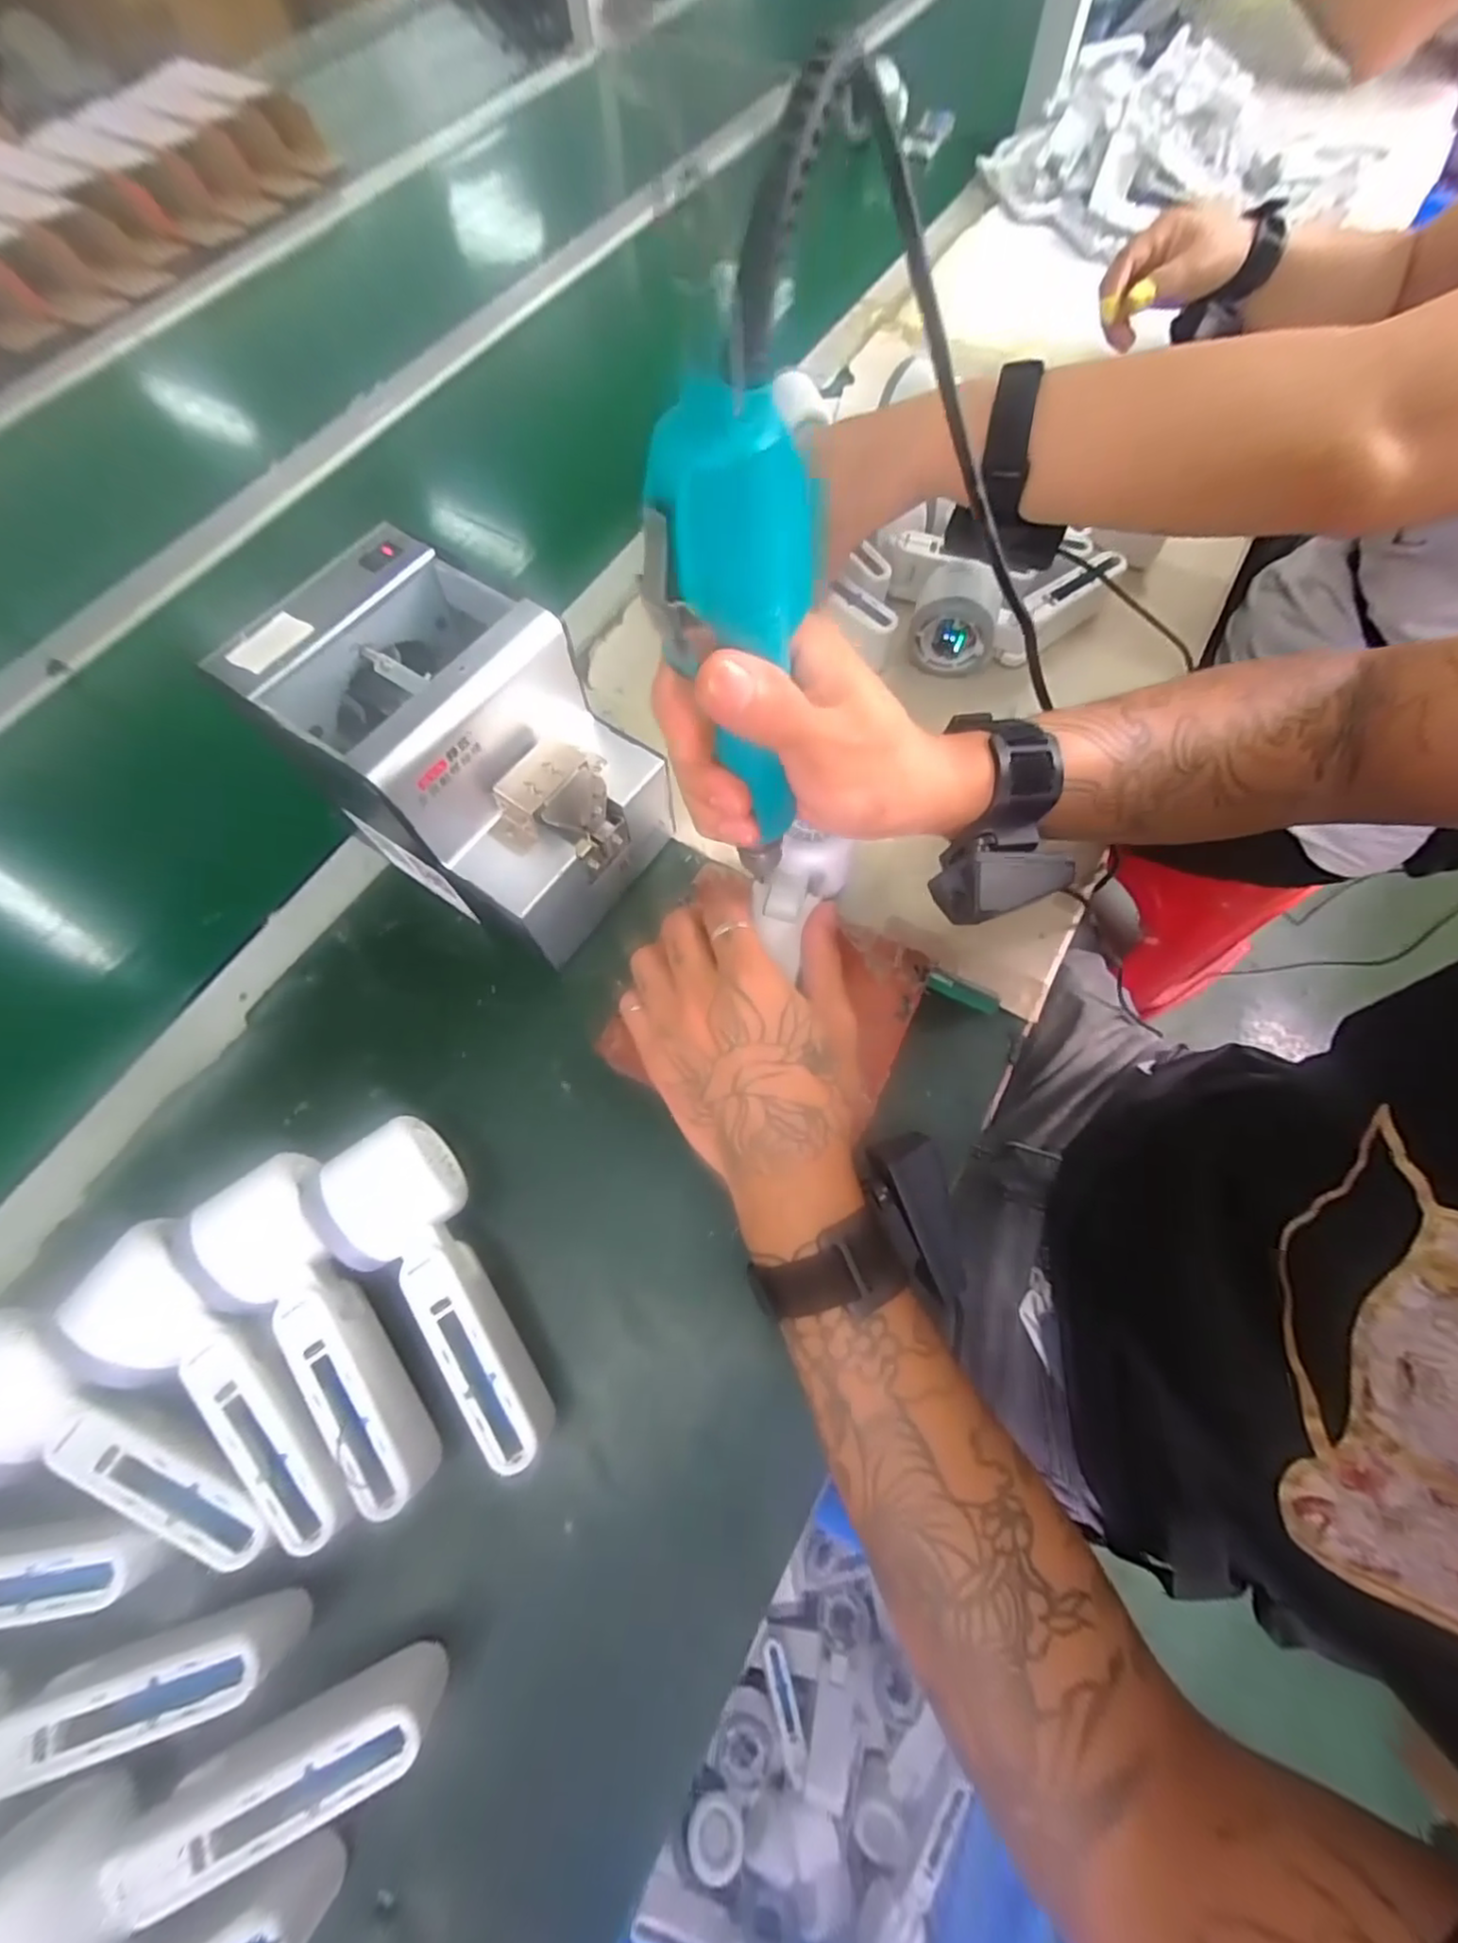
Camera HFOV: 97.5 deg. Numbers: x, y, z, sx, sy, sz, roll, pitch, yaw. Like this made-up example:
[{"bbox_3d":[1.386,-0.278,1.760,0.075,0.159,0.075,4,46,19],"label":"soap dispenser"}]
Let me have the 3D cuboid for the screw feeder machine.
[{"bbox_3d":[-0.141,-0.110,0.356,0.166,0.146,0.133,34,72,14],"label":"screw feeder machine"}]

